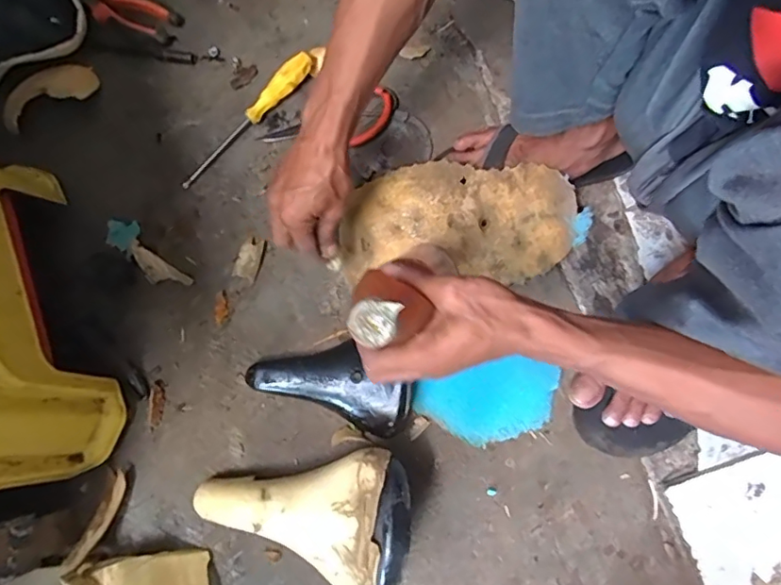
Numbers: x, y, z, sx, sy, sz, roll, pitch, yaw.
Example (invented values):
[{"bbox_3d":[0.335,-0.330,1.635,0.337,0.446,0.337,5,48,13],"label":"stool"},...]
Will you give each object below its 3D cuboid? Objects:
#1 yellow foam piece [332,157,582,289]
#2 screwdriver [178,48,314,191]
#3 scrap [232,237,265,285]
[{"bbox_3d":[0.073,-0.082,0.609,0.259,0.022,0.132,-1,93,11],"label":"yellow foam piece"},{"bbox_3d":[-0.177,-0.214,0.650,0.029,0.027,0.218,41,82,9],"label":"screwdriver"},{"bbox_3d":[-0.168,-0.040,0.629,0.029,0.007,0.050,18,79,5],"label":"scrap"}]

